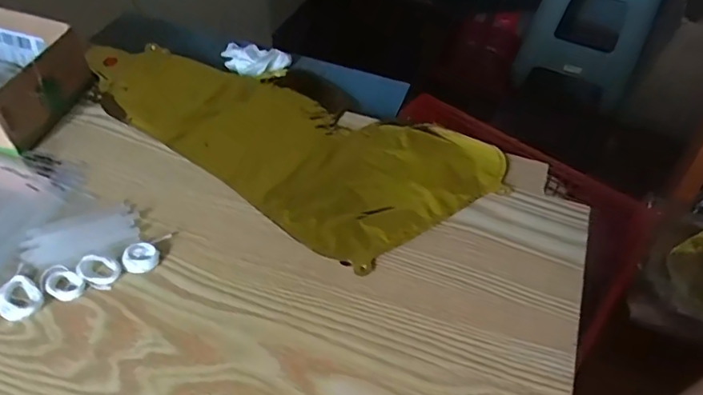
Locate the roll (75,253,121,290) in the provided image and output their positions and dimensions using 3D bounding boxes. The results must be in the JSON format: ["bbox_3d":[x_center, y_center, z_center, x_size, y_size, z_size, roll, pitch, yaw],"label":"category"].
[{"bbox_3d":[-0.202,0.056,0.412,0.032,0.013,0.024,16,51,11],"label":"roll"}]

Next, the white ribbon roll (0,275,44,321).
[{"bbox_3d":[-0.255,0.078,0.399,0.036,0.008,0.029,37,58,25],"label":"white ribbon roll"}]

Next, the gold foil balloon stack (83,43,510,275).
[{"bbox_3d":[-0.075,-0.077,0.532,0.418,0.014,0.193,29,55,20],"label":"gold foil balloon stack"}]

